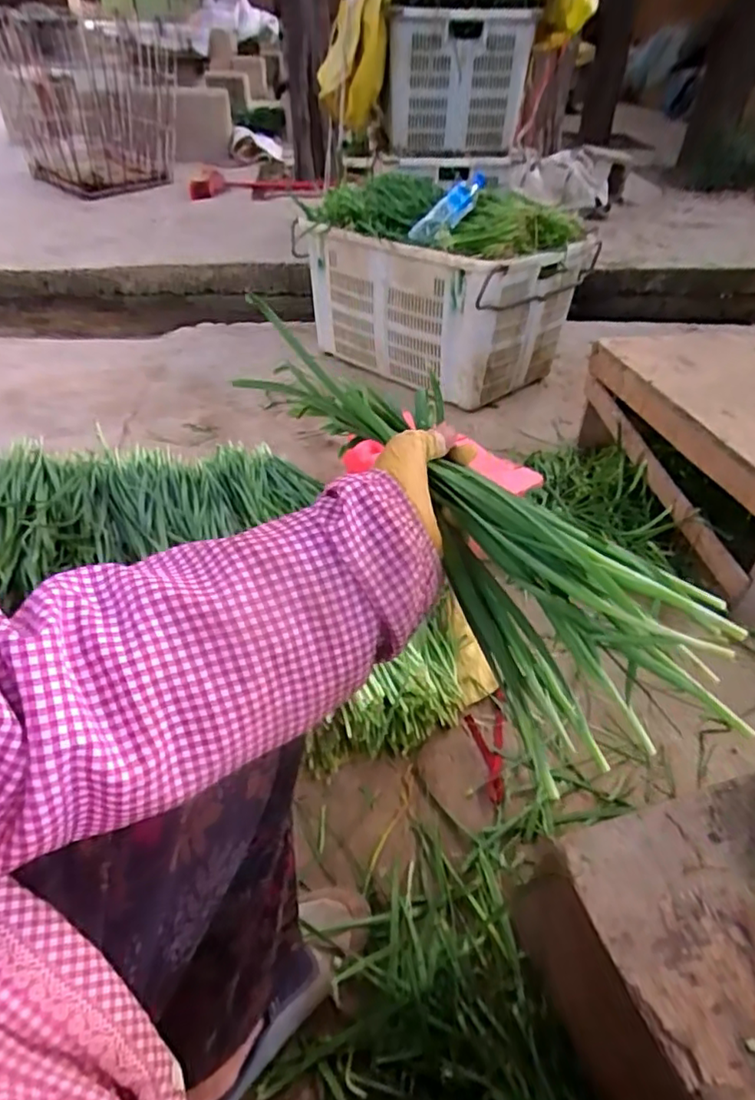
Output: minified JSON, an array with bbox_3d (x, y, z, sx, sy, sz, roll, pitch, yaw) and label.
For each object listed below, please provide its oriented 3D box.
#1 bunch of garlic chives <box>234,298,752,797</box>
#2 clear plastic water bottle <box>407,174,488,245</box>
[{"bbox_3d":[0.045,-0.025,0.416,0.087,0.111,0.391,-26,59,-29],"label":"bunch of garlic chives"},{"bbox_3d":[0.180,-0.824,1.450,0.228,0.062,0.079,-39,46,8],"label":"clear plastic water bottle"}]

